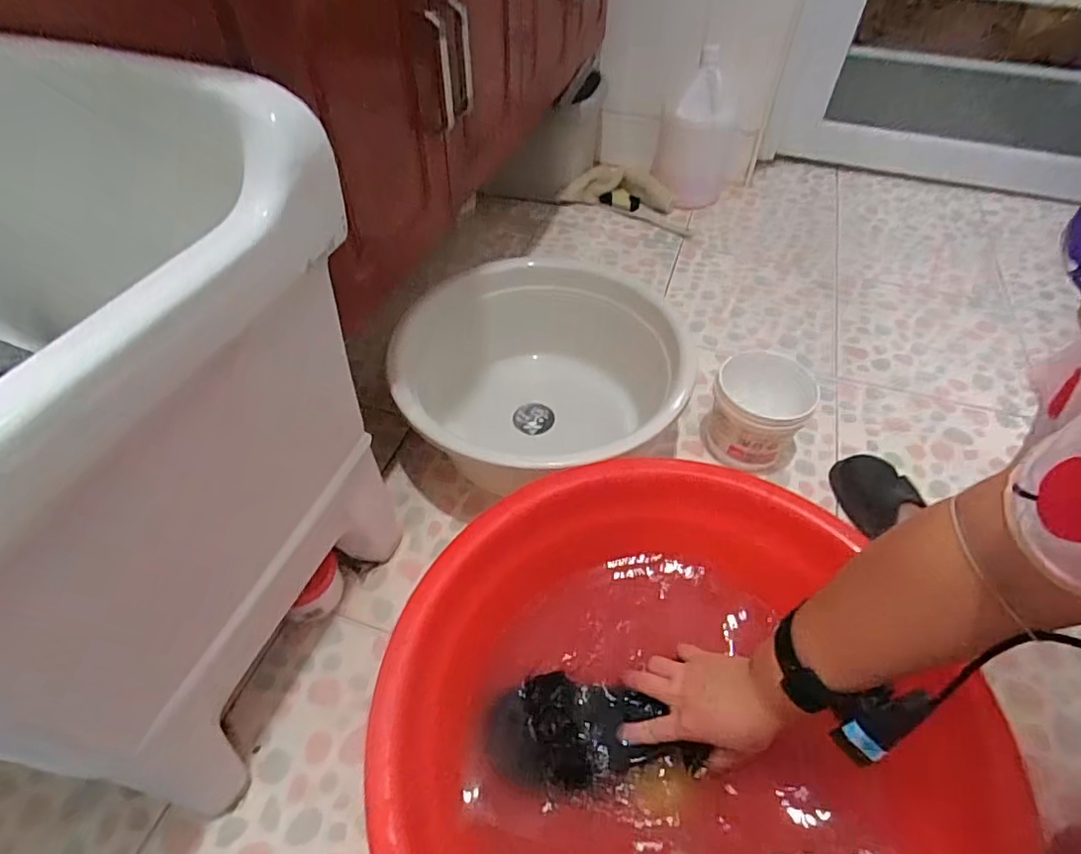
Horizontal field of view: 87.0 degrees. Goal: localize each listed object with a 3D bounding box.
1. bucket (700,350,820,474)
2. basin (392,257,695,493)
[{"bbox_3d":[0.290,-0.019,0.786,0.134,0.121,0.119,0,51,0],"label":"bucket"},{"bbox_3d":[-0.002,-0.058,0.789,0.356,0.155,0.367,0,51,0],"label":"basin"}]

